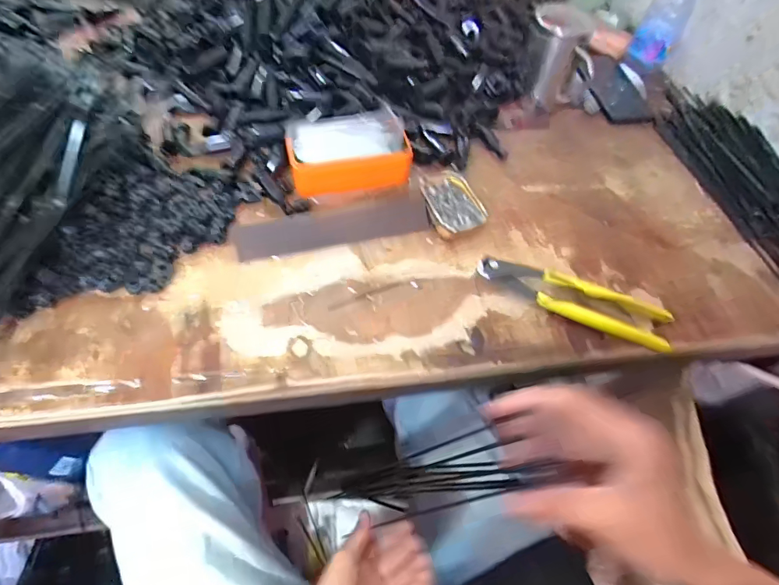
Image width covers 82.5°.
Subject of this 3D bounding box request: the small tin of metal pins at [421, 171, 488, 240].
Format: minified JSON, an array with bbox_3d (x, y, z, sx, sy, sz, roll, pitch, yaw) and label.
[{"bbox_3d":[0.071,-0.111,0.543,0.063,0.022,0.103,-20,60,-18],"label":"small tin of metal pins"}]

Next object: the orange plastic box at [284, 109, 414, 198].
[{"bbox_3d":[-0.051,-0.171,0.546,0.143,0.050,0.099,-15,59,-15],"label":"orange plastic box"}]

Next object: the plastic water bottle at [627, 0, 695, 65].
[{"bbox_3d":[0.444,-0.440,0.711,0.066,0.155,0.051,28,56,15],"label":"plastic water bottle"}]

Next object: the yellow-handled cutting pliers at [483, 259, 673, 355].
[{"bbox_3d":[0.193,0.006,0.473,0.198,0.019,0.057,22,57,9],"label":"yellow-handled cutting pliers"}]

